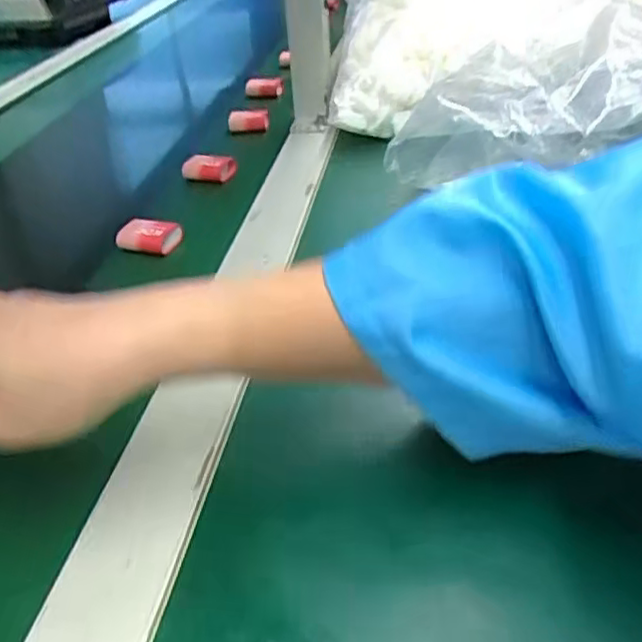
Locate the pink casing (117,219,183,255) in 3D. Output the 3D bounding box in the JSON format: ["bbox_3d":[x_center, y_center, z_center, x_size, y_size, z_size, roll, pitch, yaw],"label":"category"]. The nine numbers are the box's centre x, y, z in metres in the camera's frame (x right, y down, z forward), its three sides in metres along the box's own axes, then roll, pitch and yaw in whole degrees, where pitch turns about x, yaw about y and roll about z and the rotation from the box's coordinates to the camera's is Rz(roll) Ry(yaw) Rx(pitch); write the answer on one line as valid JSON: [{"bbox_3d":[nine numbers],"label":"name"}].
[{"bbox_3d":[-0.136,-0.067,0.531,0.049,0.017,0.030,15,39,25],"label":"pink casing"}]

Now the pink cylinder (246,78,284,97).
[{"bbox_3d":[-0.067,-0.279,0.800,0.043,0.025,0.024,-11,36,-10],"label":"pink cylinder"}]

